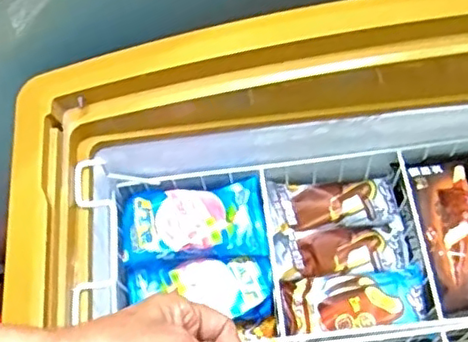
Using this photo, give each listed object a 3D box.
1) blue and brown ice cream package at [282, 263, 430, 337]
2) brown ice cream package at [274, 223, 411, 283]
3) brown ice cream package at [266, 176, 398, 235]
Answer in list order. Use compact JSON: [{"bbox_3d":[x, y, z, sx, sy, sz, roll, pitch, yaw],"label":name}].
[{"bbox_3d":[0.139,0.143,0.715,0.166,0.097,0.037,-6,104,0],"label":"blue and brown ice cream package"},{"bbox_3d":[0.131,0.100,0.770,0.161,0.022,0.058,-7,64,-1],"label":"brown ice cream package"},{"bbox_3d":[0.123,0.042,0.785,0.158,0.023,0.062,-5,64,1],"label":"brown ice cream package"}]

